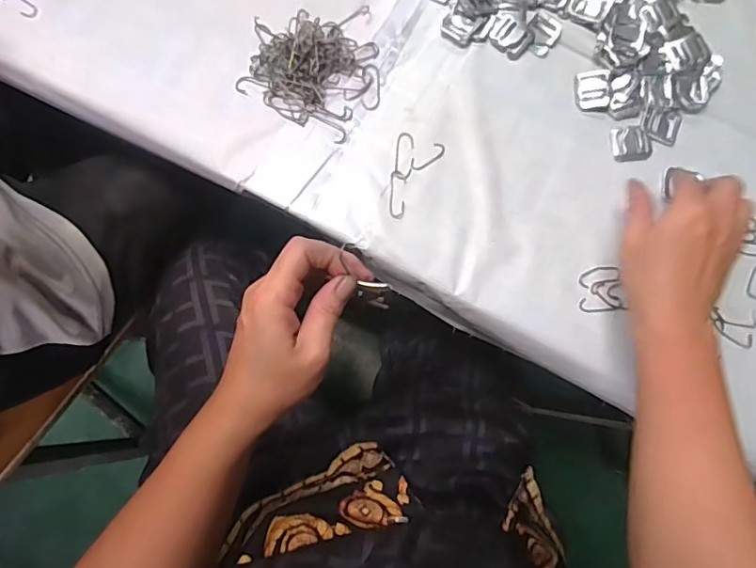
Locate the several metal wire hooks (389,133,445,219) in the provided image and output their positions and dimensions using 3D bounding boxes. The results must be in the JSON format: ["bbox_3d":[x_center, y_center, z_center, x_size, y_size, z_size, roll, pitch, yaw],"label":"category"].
[{"bbox_3d":[0.028,-0.094,0.461,0.041,0.004,0.078,19,79,4],"label":"several metal wire hooks"}]

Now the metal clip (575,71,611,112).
[{"bbox_3d":[0.195,-0.176,0.478,0.030,0.005,0.036,0,78,0],"label":"metal clip"}]

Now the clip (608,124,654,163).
[{"bbox_3d":[0.225,-0.126,0.469,0.034,0.004,0.034,-5,78,-1],"label":"clip"}]

